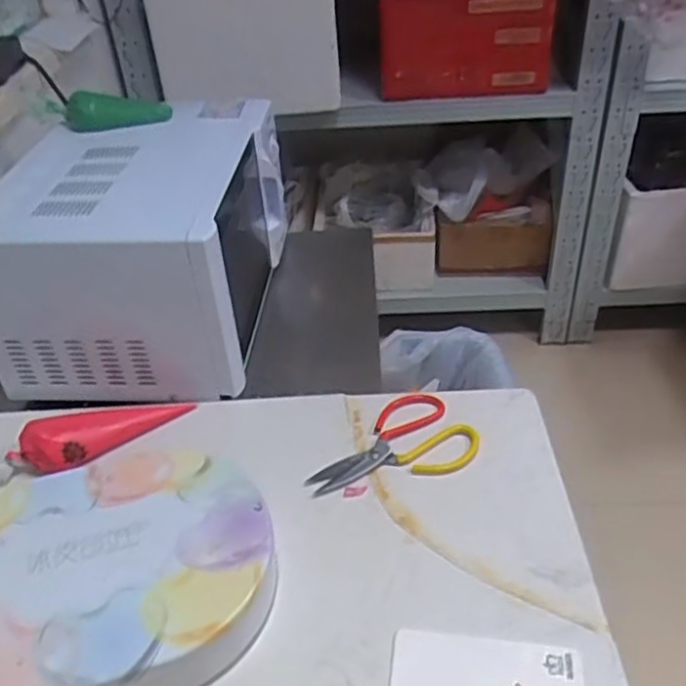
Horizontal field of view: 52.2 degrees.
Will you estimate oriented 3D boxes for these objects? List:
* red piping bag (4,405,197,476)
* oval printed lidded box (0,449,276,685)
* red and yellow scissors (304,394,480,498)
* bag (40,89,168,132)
[{"bbox_3d":[-0.292,0.109,0.856,0.221,0.046,0.075,-17,41,-16],"label":"red piping bag"},{"bbox_3d":[-0.237,0.231,0.672,0.335,0.077,0.260,-6,39,-3],"label":"oval printed lidded box"},{"bbox_3d":[0.052,0.122,0.839,0.207,0.008,0.123,-15,40,-14],"label":"red and yellow scissors"},{"bbox_3d":[-0.348,-0.336,1.006,0.188,0.045,0.044,4,39,9],"label":"bag"}]

